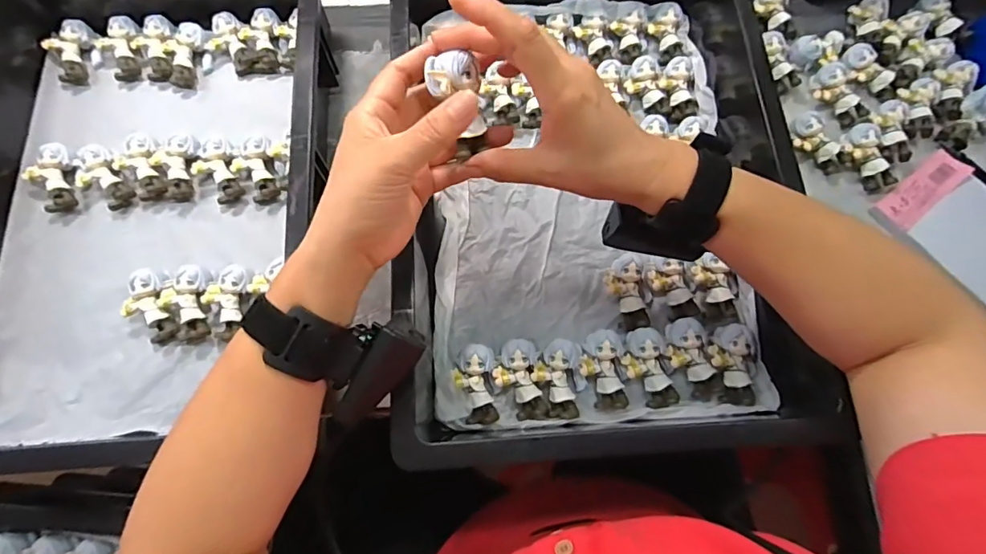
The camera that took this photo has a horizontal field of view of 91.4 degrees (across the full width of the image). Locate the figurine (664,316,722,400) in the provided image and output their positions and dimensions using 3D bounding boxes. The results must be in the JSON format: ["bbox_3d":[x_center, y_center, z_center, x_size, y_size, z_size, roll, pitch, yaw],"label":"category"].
[{"bbox_3d":[0.161,0.069,0.391,0.032,0.025,0.069,-21,88,-6],"label":"figurine"}]

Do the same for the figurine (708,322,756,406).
[{"bbox_3d":[0.195,0.070,0.386,0.038,0.023,0.062,2,74,0],"label":"figurine"}]

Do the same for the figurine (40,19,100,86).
[{"bbox_3d":[-0.406,-0.218,0.468,0.040,0.024,0.055,-20,75,-6],"label":"figurine"}]

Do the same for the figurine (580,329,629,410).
[{"bbox_3d":[0.089,0.075,0.390,0.036,0.024,0.062,-1,74,0],"label":"figurine"}]

